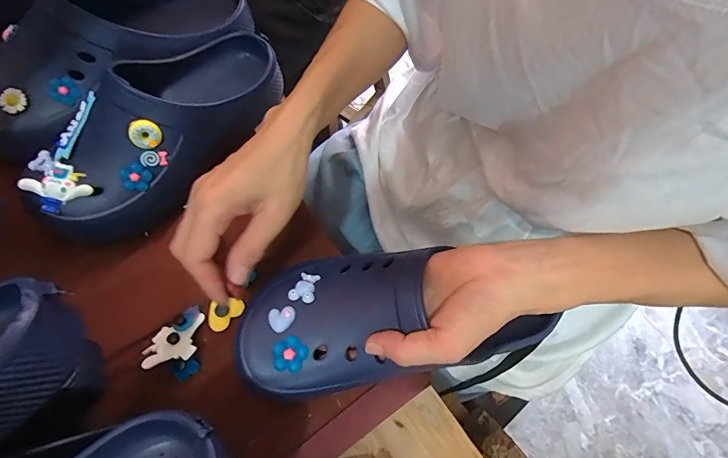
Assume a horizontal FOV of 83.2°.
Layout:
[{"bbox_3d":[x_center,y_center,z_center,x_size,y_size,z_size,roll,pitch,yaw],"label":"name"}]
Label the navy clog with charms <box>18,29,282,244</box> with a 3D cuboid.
[{"bbox_3d":[-0.185,-0.099,0.381,0.098,0.090,0.249,38,73,13],"label":"navy clog with charms"}]

